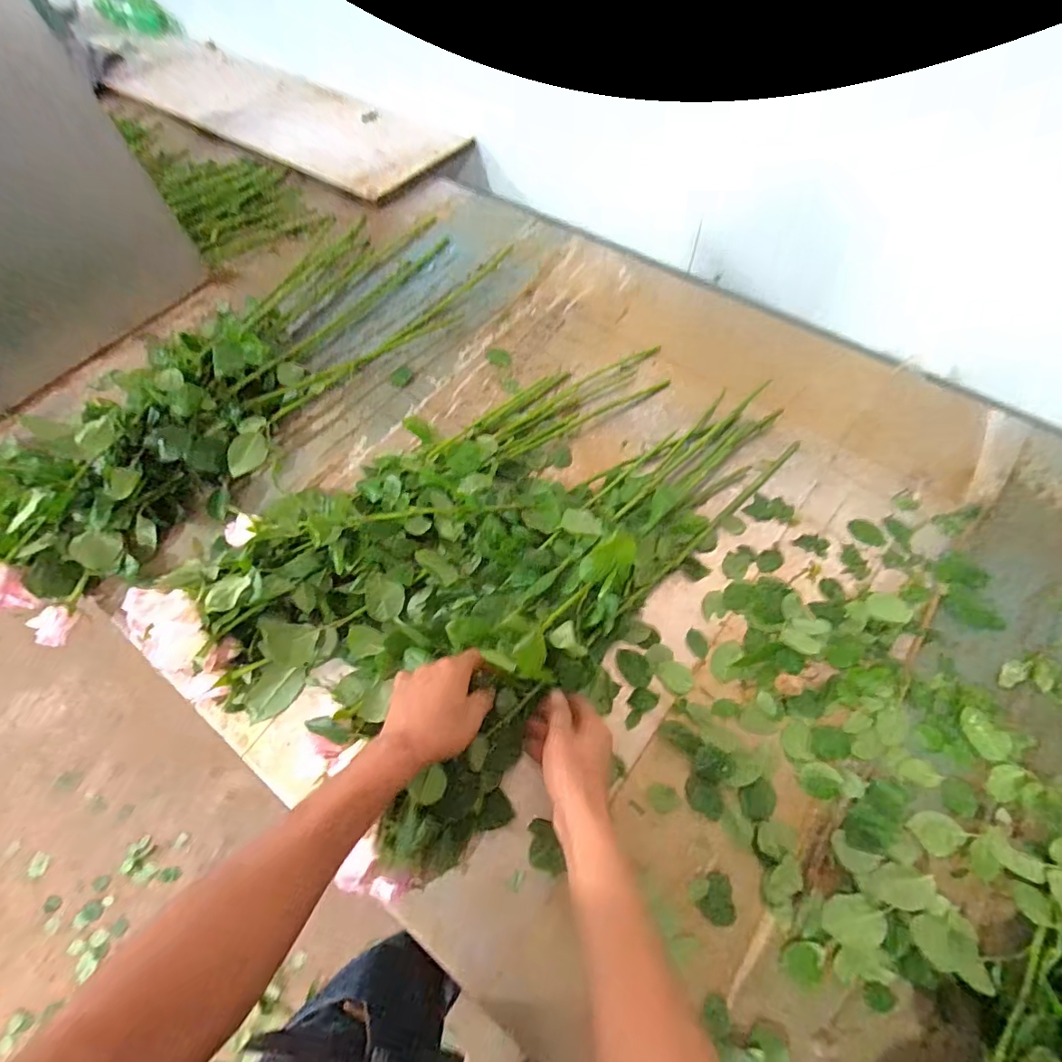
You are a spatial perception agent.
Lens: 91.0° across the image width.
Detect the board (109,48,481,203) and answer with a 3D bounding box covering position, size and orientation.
[{"bbox_3d":[-0.605,-0.979,1.212,0.963,0.024,0.305,32,69,16],"label":"board"}]

